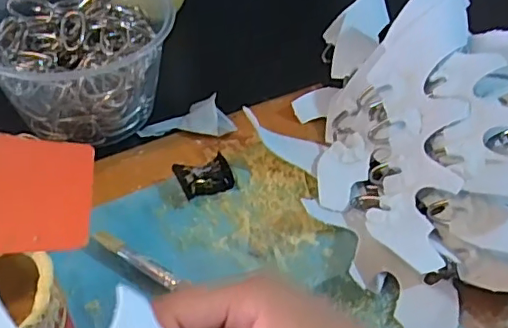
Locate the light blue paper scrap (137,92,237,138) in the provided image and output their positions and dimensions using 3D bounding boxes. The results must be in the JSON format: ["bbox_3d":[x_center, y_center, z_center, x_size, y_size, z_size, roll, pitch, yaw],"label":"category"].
[{"bbox_3d":[-0.051,-0.037,0.445,0.071,0.018,0.029,1,46,-1],"label":"light blue paper scrap"}]

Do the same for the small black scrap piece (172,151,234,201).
[{"bbox_3d":[-0.035,0.009,0.404,0.037,0.017,0.027,-18,49,-18],"label":"small black scrap piece"}]

